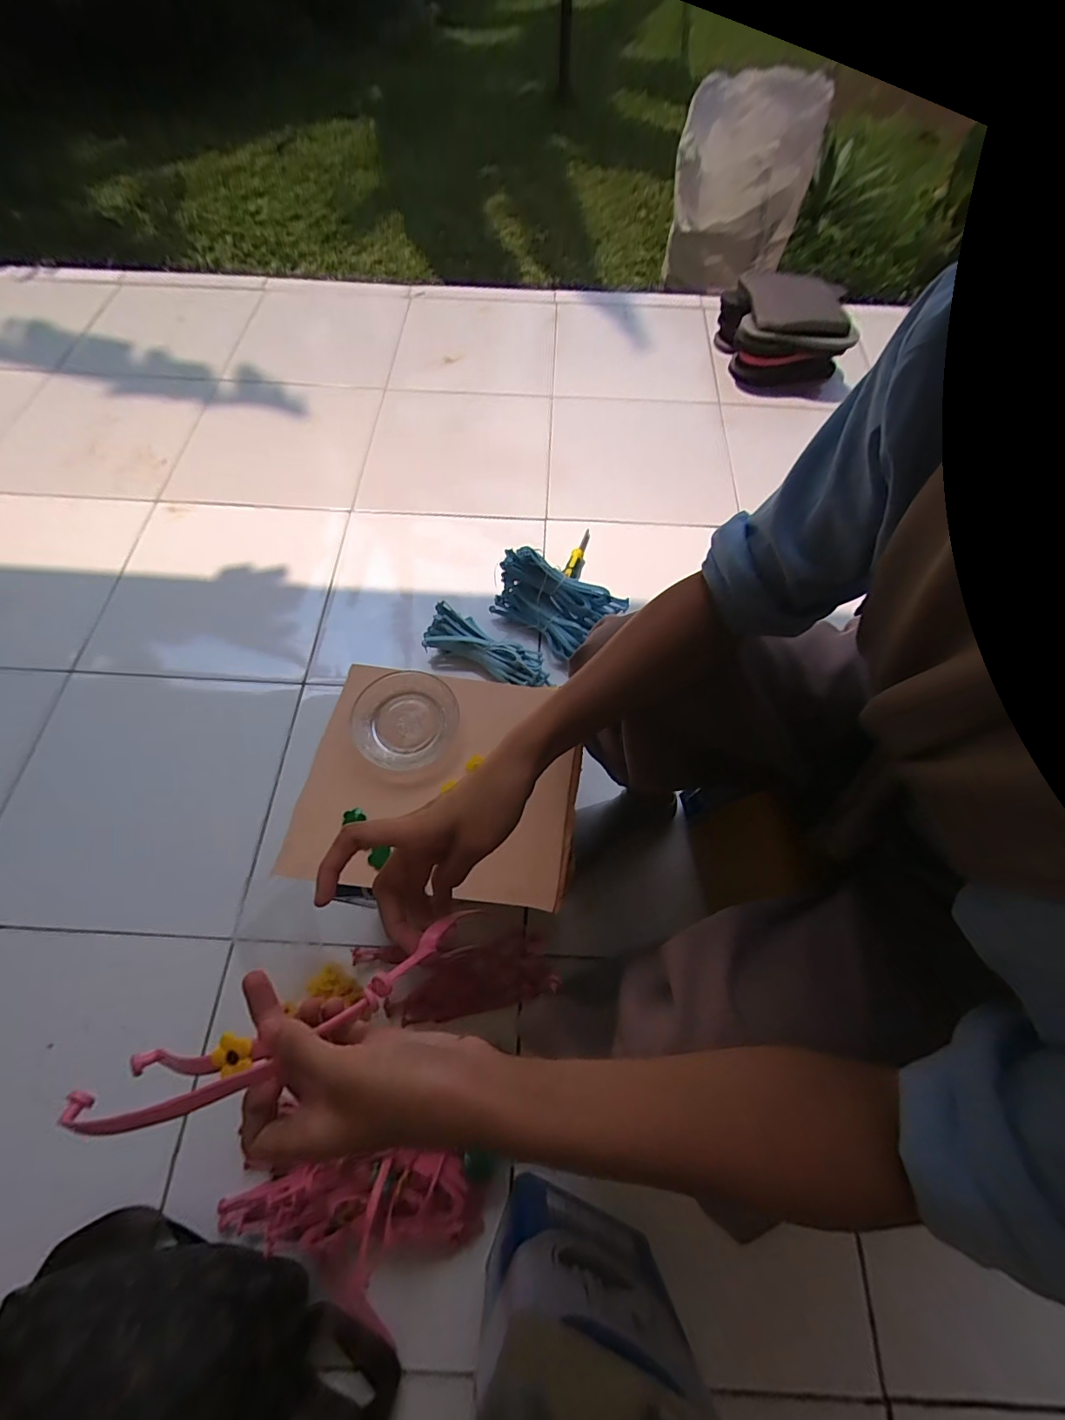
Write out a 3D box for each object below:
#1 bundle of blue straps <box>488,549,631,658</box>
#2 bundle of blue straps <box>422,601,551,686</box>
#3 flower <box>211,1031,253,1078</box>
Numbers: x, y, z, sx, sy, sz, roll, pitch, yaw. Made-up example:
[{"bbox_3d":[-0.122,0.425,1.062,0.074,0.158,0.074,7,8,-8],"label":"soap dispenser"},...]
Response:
[{"bbox_3d":[0.040,-0.181,0.849,0.210,0.103,0.114,26,68,11],"label":"bundle of blue straps"},{"bbox_3d":[-0.070,-0.106,0.827,0.214,0.047,0.085,23,67,10],"label":"bundle of blue straps"},{"bbox_3d":[-0.153,0.177,0.255,0.021,0.004,0.018,20,65,6],"label":"flower"}]

